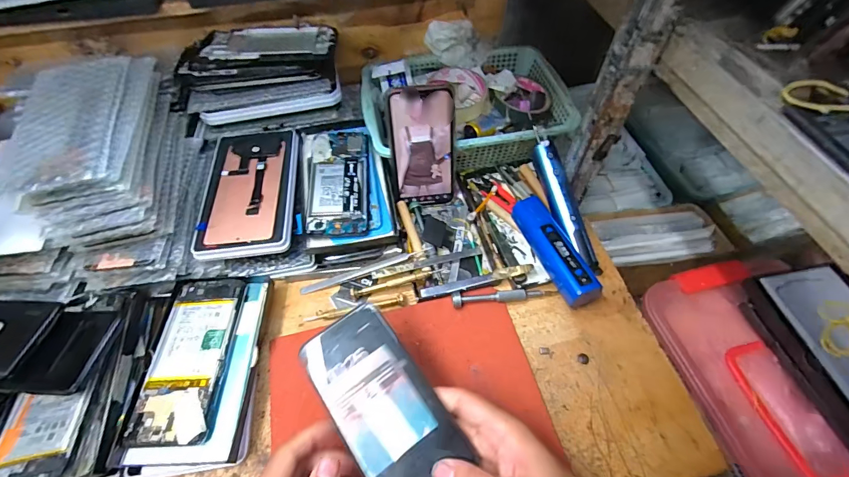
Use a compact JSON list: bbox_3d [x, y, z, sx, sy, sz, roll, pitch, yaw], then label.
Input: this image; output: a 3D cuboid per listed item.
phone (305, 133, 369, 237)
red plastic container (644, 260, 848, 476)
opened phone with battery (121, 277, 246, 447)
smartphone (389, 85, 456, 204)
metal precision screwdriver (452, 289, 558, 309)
[{"bbox_3d":[-0.104,-0.072,0.461,0.071,0.009,0.155,-3,62,-4],"label":"phone"},{"bbox_3d":[0.381,0.172,0.381,0.177,0.086,0.328,-13,58,-7],"label":"red plastic container"},{"bbox_3d":[-0.233,0.113,0.372,0.075,0.009,0.163,-2,56,1],"label":"opened phone with battery"},{"bbox_3d":[-0.001,-0.105,0.449,0.074,0.145,0.007,-5,37,-5],"label":"smartphone"},{"bbox_3d":[0.088,0.065,0.418,0.115,0.011,0.016,-6,57,-3],"label":"metal precision screwdriver"}]

